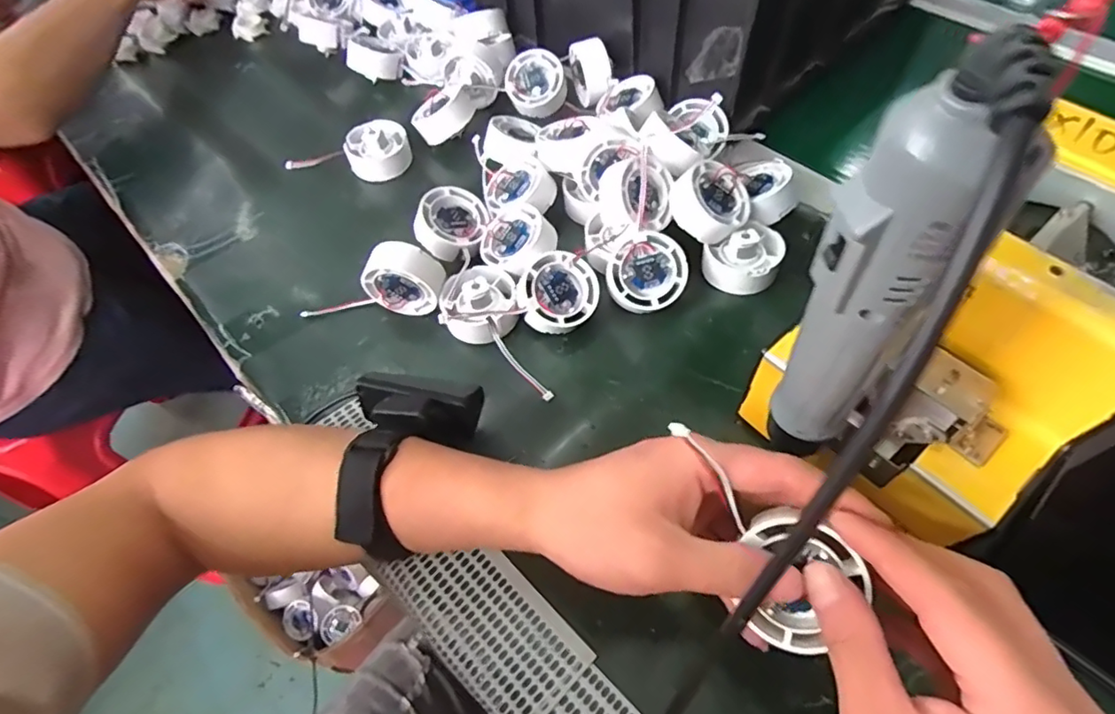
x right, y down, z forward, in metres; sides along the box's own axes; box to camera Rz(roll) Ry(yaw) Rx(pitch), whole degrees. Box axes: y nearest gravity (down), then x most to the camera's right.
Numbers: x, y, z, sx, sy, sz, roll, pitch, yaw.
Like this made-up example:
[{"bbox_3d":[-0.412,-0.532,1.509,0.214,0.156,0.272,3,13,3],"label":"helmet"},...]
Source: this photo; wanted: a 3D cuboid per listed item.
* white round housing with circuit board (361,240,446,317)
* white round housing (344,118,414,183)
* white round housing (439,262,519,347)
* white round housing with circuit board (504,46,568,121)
[{"bbox_3d":[-0.110,-0.056,0.407,0.053,0.060,0.024,6,57,7],"label":"white round housing with circuit board"},{"bbox_3d":[-0.163,-0.190,0.514,0.057,0.040,0.057,-2,57,2],"label":"white round housing"},{"bbox_3d":[-0.057,-0.039,0.407,0.053,0.038,0.056,-2,57,2],"label":"white round housing"},{"bbox_3d":[-0.020,-0.260,0.533,0.055,0.019,0.059,1,100,3],"label":"white round housing with circuit board"}]

